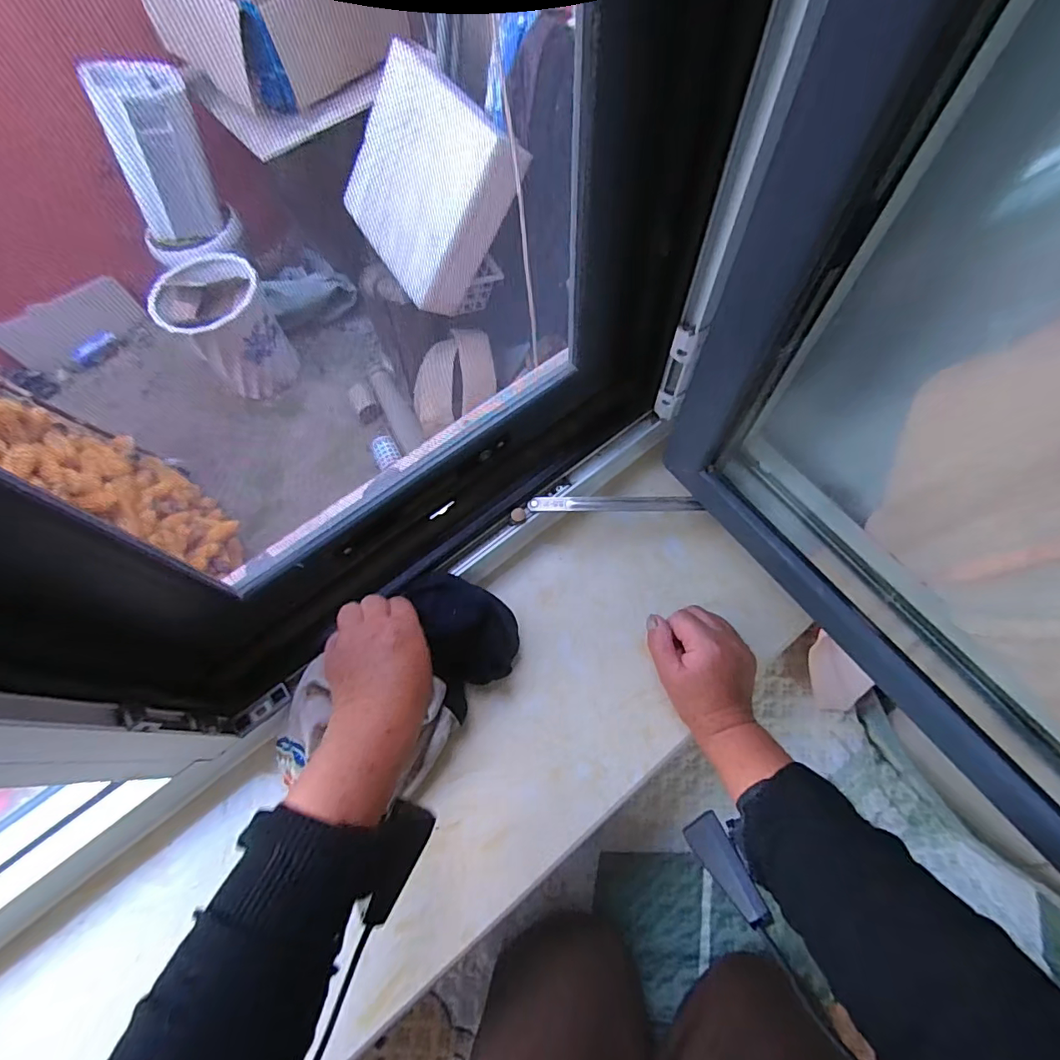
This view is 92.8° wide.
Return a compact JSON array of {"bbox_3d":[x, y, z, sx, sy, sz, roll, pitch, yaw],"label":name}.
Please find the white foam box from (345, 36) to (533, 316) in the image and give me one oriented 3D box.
[{"bbox_3d":[-0.283,-0.902,1.307,0.106,0.446,0.551,-14,62,-47],"label":"white foam box"}]

